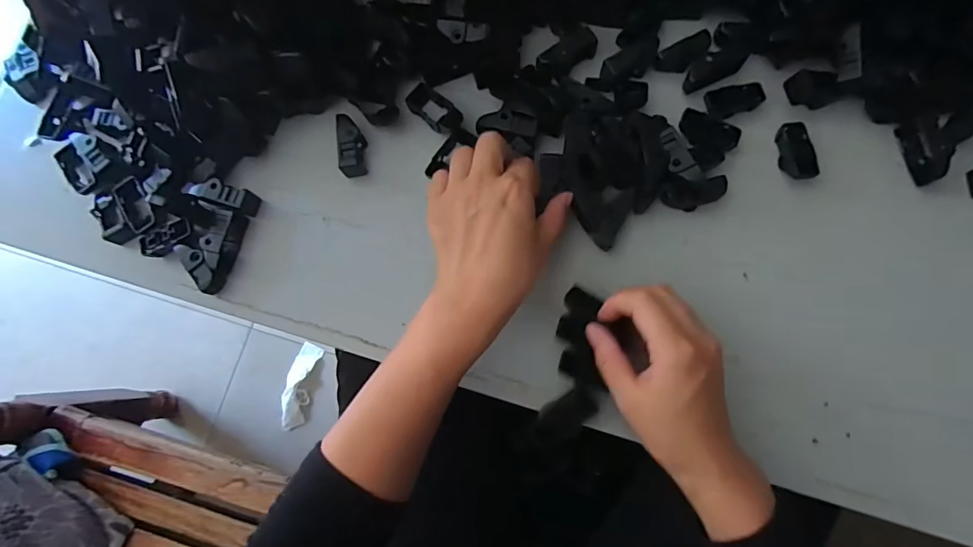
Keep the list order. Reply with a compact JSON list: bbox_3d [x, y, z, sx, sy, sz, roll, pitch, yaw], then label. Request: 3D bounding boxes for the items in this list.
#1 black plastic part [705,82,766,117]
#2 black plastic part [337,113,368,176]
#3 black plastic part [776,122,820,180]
[{"bbox_3d":[0.193,-0.135,0.368,0.046,0.012,0.021,-16,82,3],"label":"black plastic part"},{"bbox_3d":[-0.109,-0.104,0.382,0.018,0.025,0.047,-7,82,4],"label":"black plastic part"},{"bbox_3d":[0.233,-0.092,0.356,0.019,0.014,0.044,-7,82,4],"label":"black plastic part"}]

